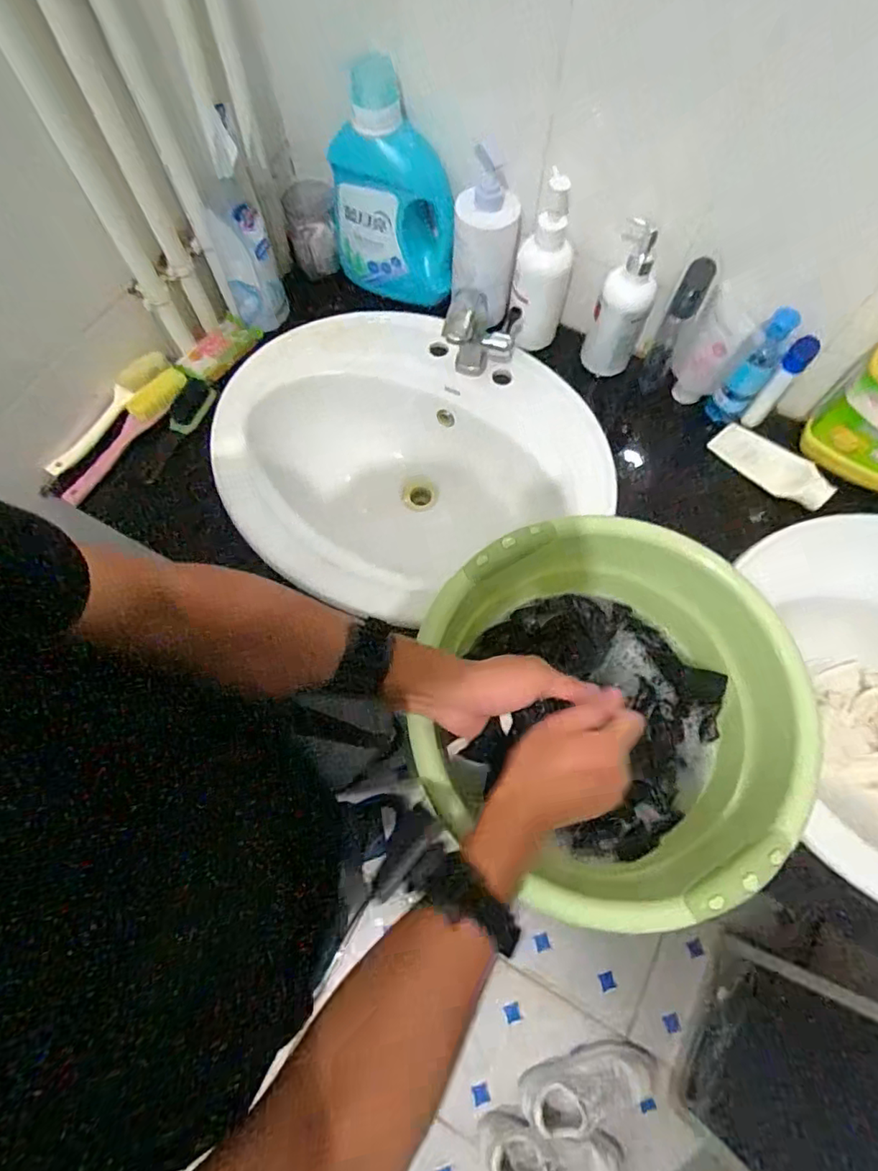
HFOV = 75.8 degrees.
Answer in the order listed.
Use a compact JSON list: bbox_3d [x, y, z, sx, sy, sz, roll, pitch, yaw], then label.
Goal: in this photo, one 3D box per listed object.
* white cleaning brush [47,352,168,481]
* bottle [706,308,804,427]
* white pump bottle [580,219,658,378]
[{"bbox_3d":[-0.439,-0.233,0.747,0.024,0.029,0.216,34,72,12],"label":"white cleaning brush"},{"bbox_3d":[0.389,-0.266,0.705,0.042,0.168,0.038,37,73,13],"label":"bottle"},{"bbox_3d":[0.237,-0.360,0.726,0.071,0.179,0.055,23,70,8],"label":"white pump bottle"}]

